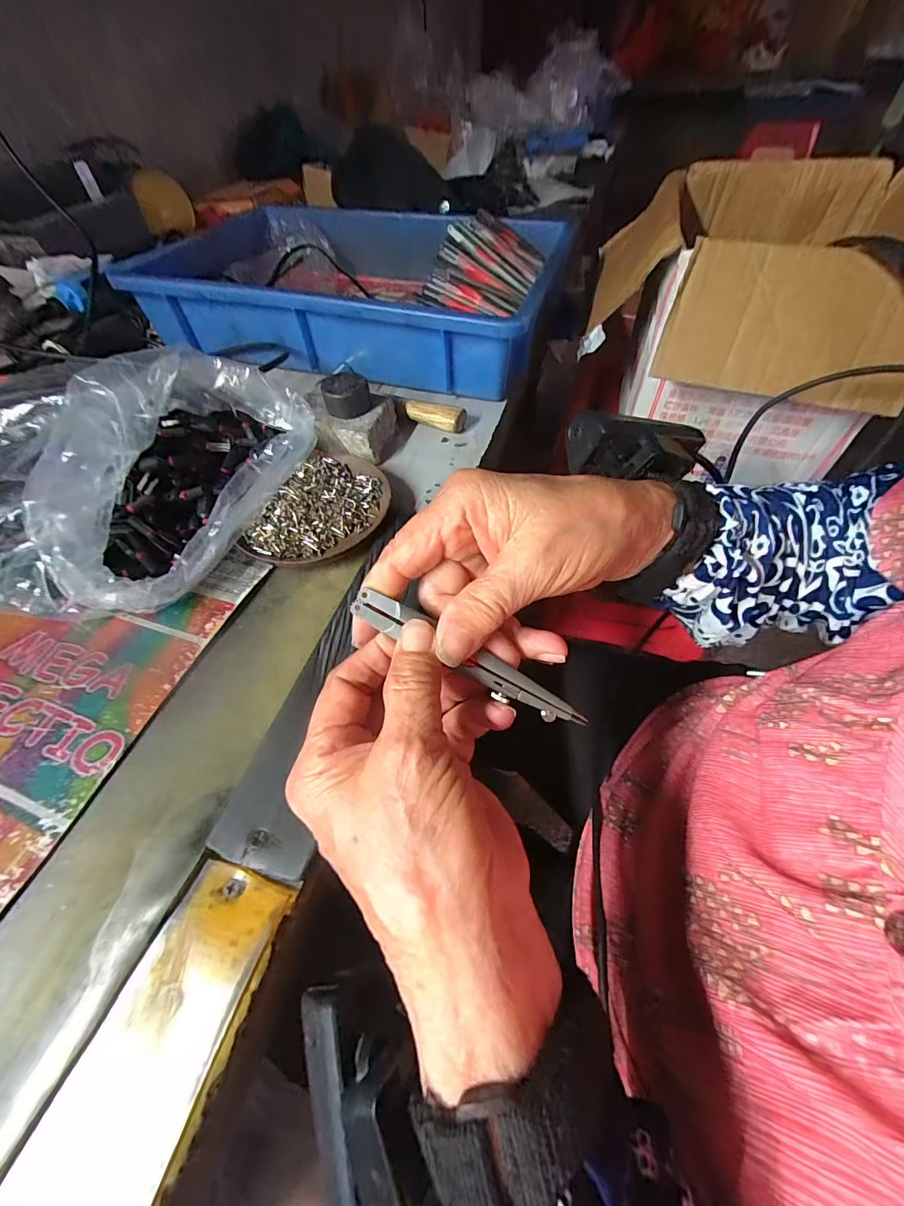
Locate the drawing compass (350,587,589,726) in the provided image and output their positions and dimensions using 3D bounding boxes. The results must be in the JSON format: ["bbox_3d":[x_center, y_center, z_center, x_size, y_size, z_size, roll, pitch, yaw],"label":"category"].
[{"bbox_3d":[0.007,0.024,0.178,0.108,0.007,0.012,30,62,2],"label":"drawing compass"}]

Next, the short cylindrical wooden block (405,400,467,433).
[{"bbox_3d":[-0.016,-0.169,0.380,0.054,0.019,0.017,15,56,13],"label":"short cylindrical wooden block"}]

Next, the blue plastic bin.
[{"bbox_3d":[-0.106,-0.369,0.489,0.442,0.090,0.302,14,56,13],"label":"blue plastic bin"}]

